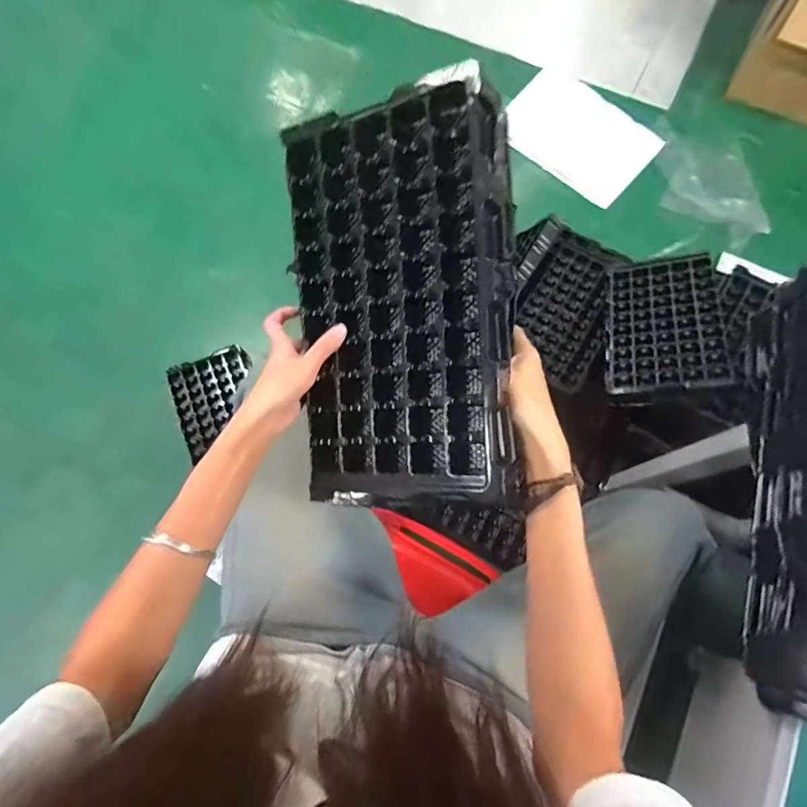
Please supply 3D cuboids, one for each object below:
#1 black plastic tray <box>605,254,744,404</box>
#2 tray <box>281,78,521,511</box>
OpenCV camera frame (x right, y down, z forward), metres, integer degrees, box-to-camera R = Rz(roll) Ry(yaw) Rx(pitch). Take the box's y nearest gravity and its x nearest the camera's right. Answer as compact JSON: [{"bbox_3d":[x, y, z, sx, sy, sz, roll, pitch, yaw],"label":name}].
[{"bbox_3d":[0.528,-0.165,0.951,0.213,0.024,0.359,-6,54,26],"label":"black plastic tray"},{"bbox_3d":[-0.003,-0.084,0.437,0.213,0.050,0.363,-3,93,24],"label":"tray"}]

